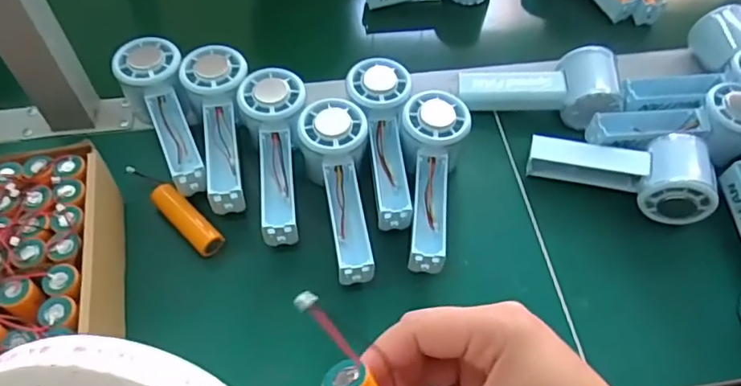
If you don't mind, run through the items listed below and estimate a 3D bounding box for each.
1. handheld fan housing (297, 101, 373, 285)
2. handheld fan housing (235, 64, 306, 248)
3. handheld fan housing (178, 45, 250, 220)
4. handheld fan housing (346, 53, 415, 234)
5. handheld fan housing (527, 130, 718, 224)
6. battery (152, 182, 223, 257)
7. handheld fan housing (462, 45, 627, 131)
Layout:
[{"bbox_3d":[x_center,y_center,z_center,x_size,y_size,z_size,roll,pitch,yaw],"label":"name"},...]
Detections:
[{"bbox_3d":[-0.024,-0.005,0.449,0.055,0.050,0.155,-8,76,-8],"label":"handheld fan housing"},{"bbox_3d":[-0.080,-0.039,0.465,0.055,0.039,0.142,-5,76,-6],"label":"handheld fan housing"},{"bbox_3d":[-0.129,-0.058,0.469,0.052,0.038,0.153,-8,76,-8],"label":"handheld fan housing"},{"bbox_3d":[0.013,-0.045,0.471,0.051,0.033,0.152,-5,74,-6],"label":"handheld fan housing"},{"bbox_3d":[0.221,-0.025,0.488,0.147,0.047,0.068,12,56,21],"label":"handheld fan housing"},{"bbox_3d":[-0.153,0.021,0.452,0.076,0.016,0.021,38,63,20],"label":"battery"},{"bbox_3d":[0.162,-0.101,0.524,0.156,0.049,0.067,8,57,3],"label":"handheld fan housing"}]

